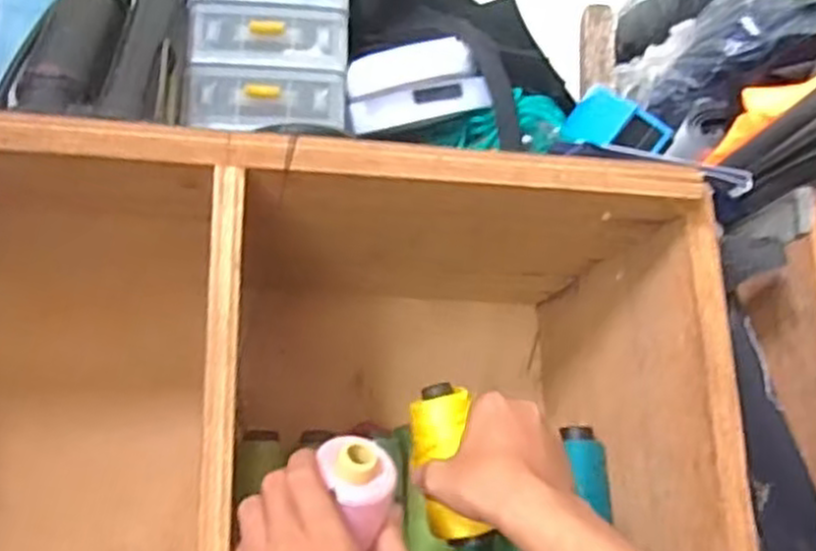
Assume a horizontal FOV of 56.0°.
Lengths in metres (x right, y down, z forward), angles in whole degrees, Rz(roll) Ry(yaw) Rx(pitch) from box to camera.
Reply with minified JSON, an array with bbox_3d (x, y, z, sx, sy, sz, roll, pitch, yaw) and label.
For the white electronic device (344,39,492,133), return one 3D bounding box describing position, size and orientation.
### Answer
[{"bbox_3d":[0.006,-0.159,0.642,0.111,0.065,0.034,-16,17,0],"label":"white electronic device"}]

